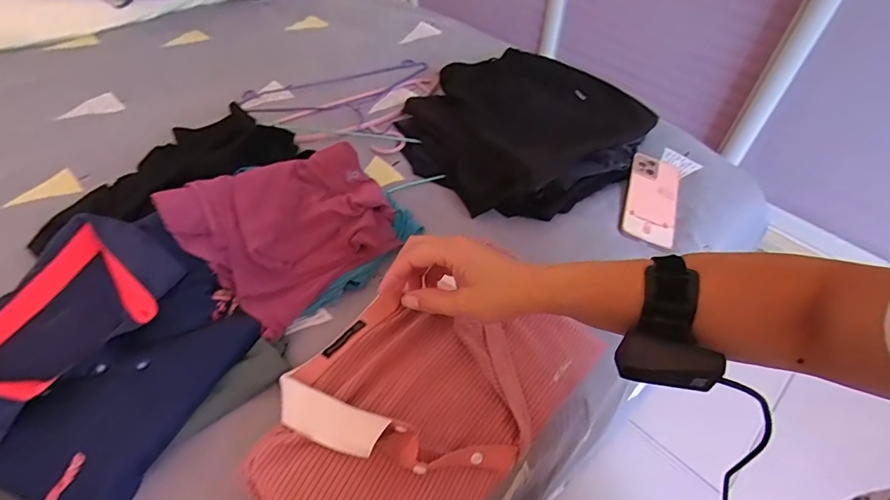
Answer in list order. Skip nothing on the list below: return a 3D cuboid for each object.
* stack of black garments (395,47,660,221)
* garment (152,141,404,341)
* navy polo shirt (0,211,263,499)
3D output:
[{"bbox_3d":[0.122,-0.200,0.745,0.343,0.077,0.313,-31,57,-26],"label":"stack of black garments"},{"bbox_3d":[-0.171,-0.036,0.563,0.177,0.080,0.224,37,57,26],"label":"garment"},{"bbox_3d":[-0.344,0.091,0.468,0.249,0.057,0.250,20,51,14],"label":"navy polo shirt"}]

